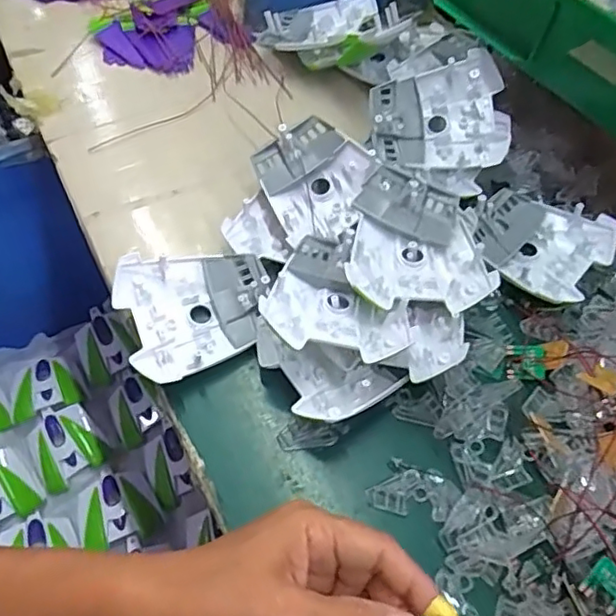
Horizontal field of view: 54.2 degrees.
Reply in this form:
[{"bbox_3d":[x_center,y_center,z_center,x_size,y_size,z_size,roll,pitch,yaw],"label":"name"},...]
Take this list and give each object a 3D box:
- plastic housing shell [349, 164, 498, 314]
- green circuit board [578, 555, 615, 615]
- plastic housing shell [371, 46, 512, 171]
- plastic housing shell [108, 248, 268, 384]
[{"bbox_3d":[0.080,-0.048,0.441,0.095,0.024,0.113,5,58,2],"label":"plastic housing shell"},{"bbox_3d":[0.175,0.162,0.349,0.025,0.007,0.026,39,91,24],"label":"green circuit board"},{"bbox_3d":[0.113,-0.162,0.514,0.109,0.022,0.097,-11,85,6],"label":"plastic housing shell"},{"bbox_3d":[-0.080,0.000,0.440,0.108,0.032,0.093,-19,60,-12],"label":"plastic housing shell"}]

